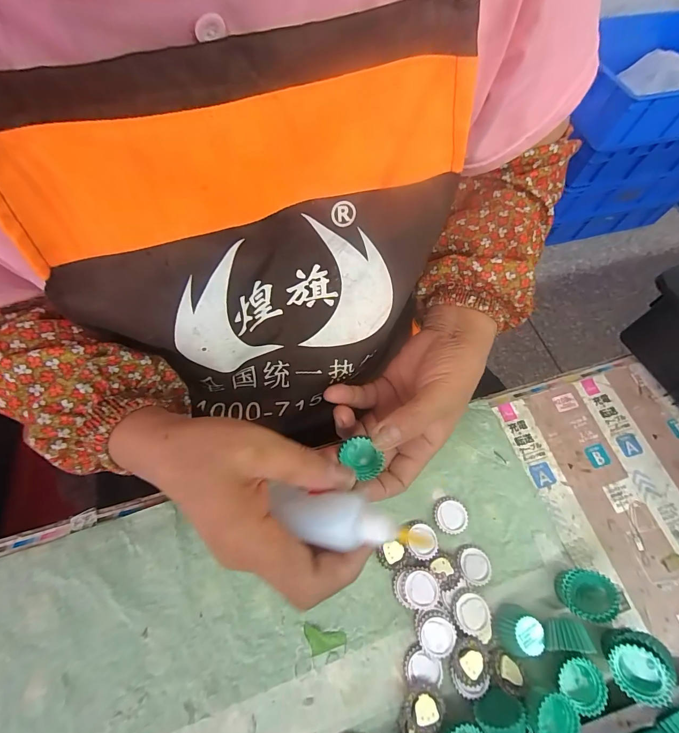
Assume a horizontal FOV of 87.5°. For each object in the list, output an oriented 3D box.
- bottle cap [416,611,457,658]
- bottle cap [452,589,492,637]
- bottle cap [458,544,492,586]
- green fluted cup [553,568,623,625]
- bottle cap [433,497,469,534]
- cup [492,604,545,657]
[{"bbox_3d":[0.072,0.198,0.262,0.026,0.008,0.027,1,65,-3],"label":"bottle cap"},{"bbox_3d":[0.099,0.185,0.268,0.027,0.007,0.028,1,65,-3],"label":"bottle cap"},{"bbox_3d":[0.108,0.160,0.284,0.027,0.010,0.027,1,65,-3],"label":"bottle cap"},{"bbox_3d":[0.188,0.174,0.270,0.039,0.020,0.032,-11,50,29],"label":"green fluted cup"},{"bbox_3d":[0.094,0.126,0.300,0.027,0.007,0.028,1,65,-3],"label":"bottle cap"},{"bbox_3d":[0.132,0.196,0.263,0.027,0.020,0.030,9,65,1],"label":"cup"}]

